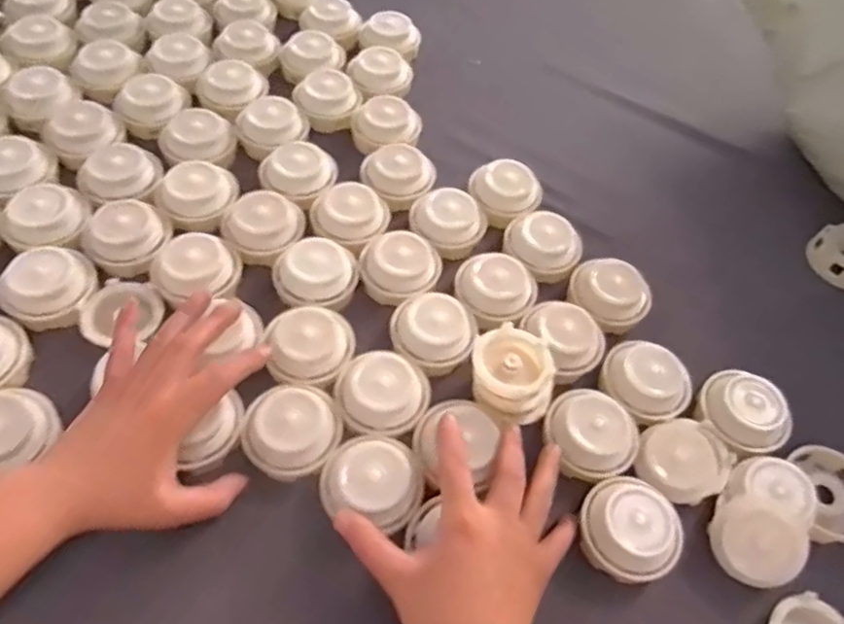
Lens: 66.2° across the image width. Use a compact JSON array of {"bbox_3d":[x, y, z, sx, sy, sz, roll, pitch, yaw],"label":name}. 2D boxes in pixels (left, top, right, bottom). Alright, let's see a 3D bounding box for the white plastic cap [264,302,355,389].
[{"bbox_3d":[-0.081,0.023,0.459,0.060,0.022,0.054,7,56,0],"label":"white plastic cap"}]

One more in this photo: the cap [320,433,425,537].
[{"bbox_3d":[-0.030,0.103,0.409,0.062,0.021,0.061,9,56,1],"label":"cap"}]

